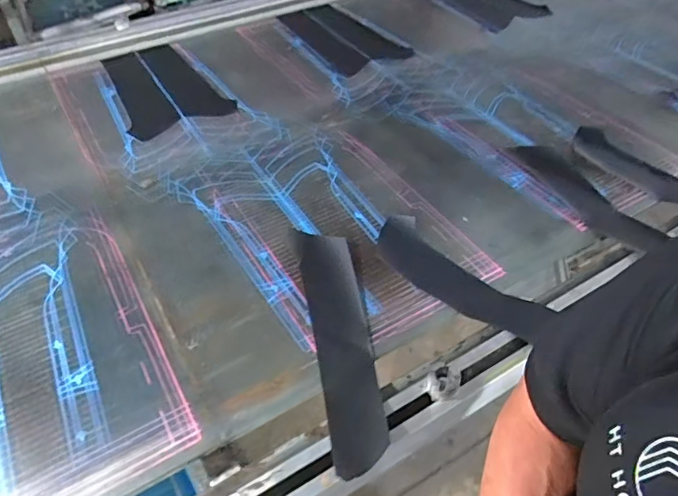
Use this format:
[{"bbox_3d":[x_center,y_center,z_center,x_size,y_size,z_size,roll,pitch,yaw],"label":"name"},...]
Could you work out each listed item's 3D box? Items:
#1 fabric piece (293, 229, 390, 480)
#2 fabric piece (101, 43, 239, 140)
[{"bbox_3d":[0.004,0.110,0.699,0.079,0.053,0.404,-6,46,-8],"label":"fabric piece"},{"bbox_3d":[-0.409,-0.379,1.192,0.210,0.019,0.392,-21,50,-22],"label":"fabric piece"}]

